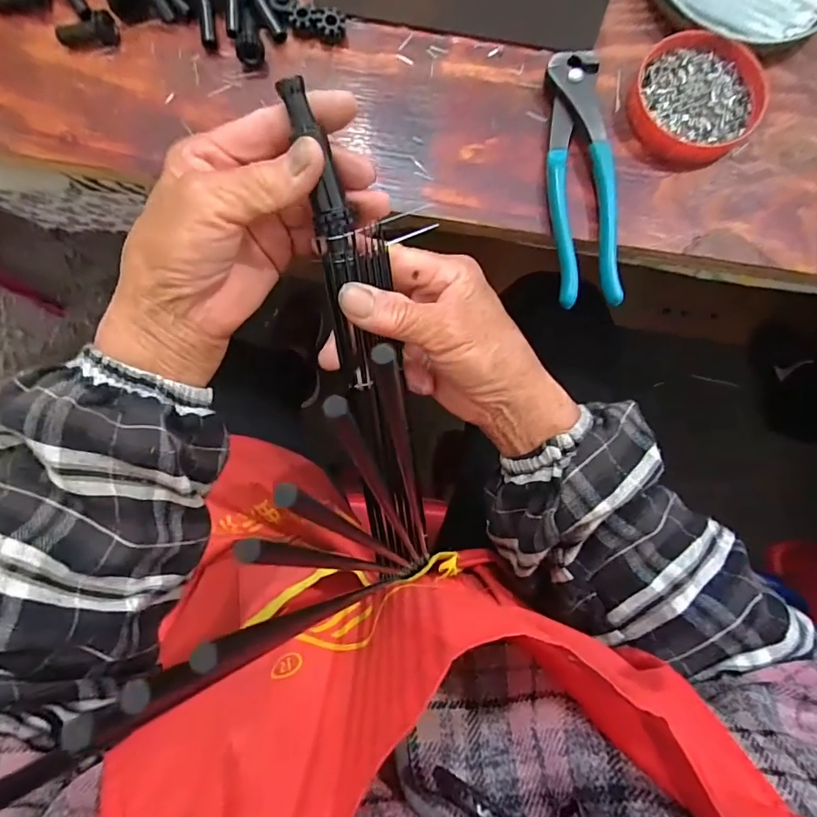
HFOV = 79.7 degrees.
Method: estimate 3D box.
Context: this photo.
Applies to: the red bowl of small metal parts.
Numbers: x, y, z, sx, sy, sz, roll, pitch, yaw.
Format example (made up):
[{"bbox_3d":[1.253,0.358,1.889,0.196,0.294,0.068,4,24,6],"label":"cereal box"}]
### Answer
[{"bbox_3d":[0.184,-0.198,0.315,0.077,0.014,0.083,0,83,0],"label":"red bowl of small metal parts"}]

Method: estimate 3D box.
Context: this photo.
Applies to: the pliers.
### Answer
[{"bbox_3d":[0.109,-0.146,0.311,0.039,0.016,0.165,-4,83,-1],"label":"pliers"}]

